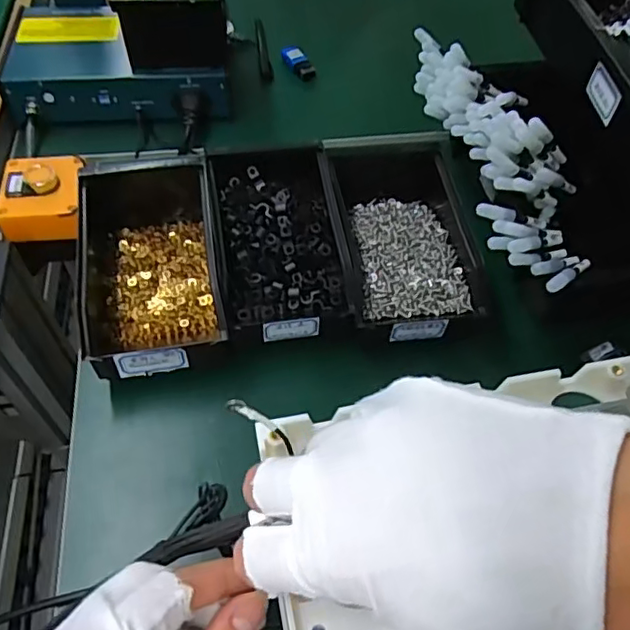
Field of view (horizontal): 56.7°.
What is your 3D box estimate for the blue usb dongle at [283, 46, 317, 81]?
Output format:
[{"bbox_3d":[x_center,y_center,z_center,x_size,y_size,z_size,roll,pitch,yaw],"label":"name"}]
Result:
[{"bbox_3d":[-0.020,-0.311,0.721,0.026,0.016,0.053,-21,57,-17],"label":"blue usb dongle"}]

